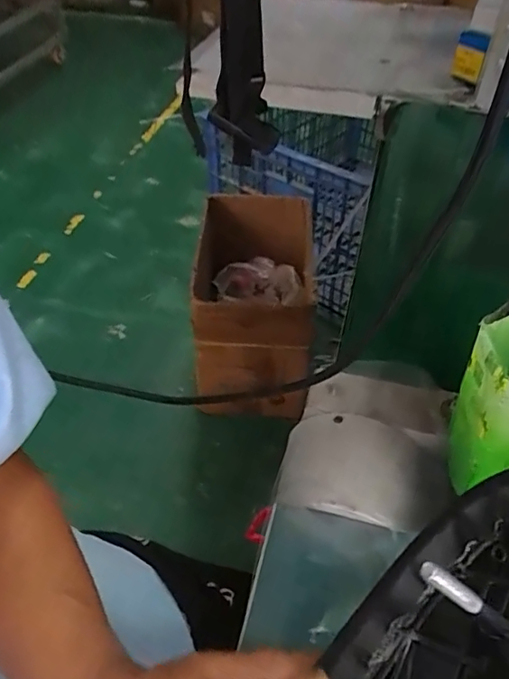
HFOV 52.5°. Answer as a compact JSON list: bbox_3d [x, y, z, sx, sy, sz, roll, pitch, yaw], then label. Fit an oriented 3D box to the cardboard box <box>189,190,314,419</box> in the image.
[{"bbox_3d":[-0.002,-0.088,1.259,0.259,0.379,0.466,3,47,2],"label":"cardboard box"}]

